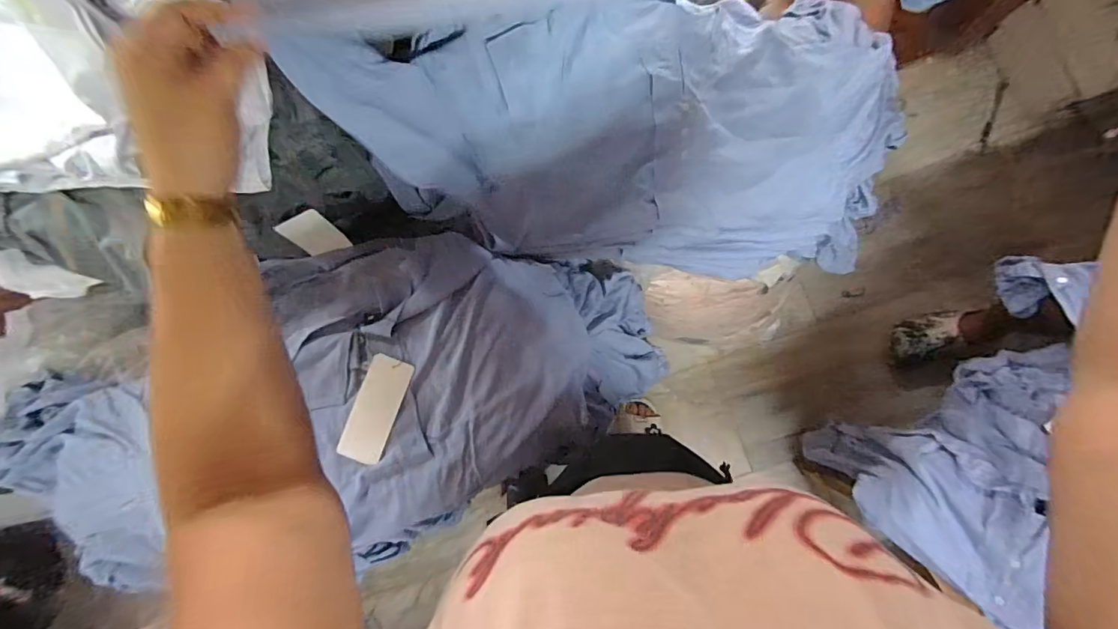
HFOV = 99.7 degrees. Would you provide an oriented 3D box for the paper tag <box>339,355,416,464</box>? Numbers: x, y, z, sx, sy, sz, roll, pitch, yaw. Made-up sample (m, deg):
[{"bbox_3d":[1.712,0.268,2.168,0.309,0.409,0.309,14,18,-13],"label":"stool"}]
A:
[{"bbox_3d":[-0.205,0.107,0.530,0.049,0.005,0.121,22,90,2],"label":"paper tag"}]

